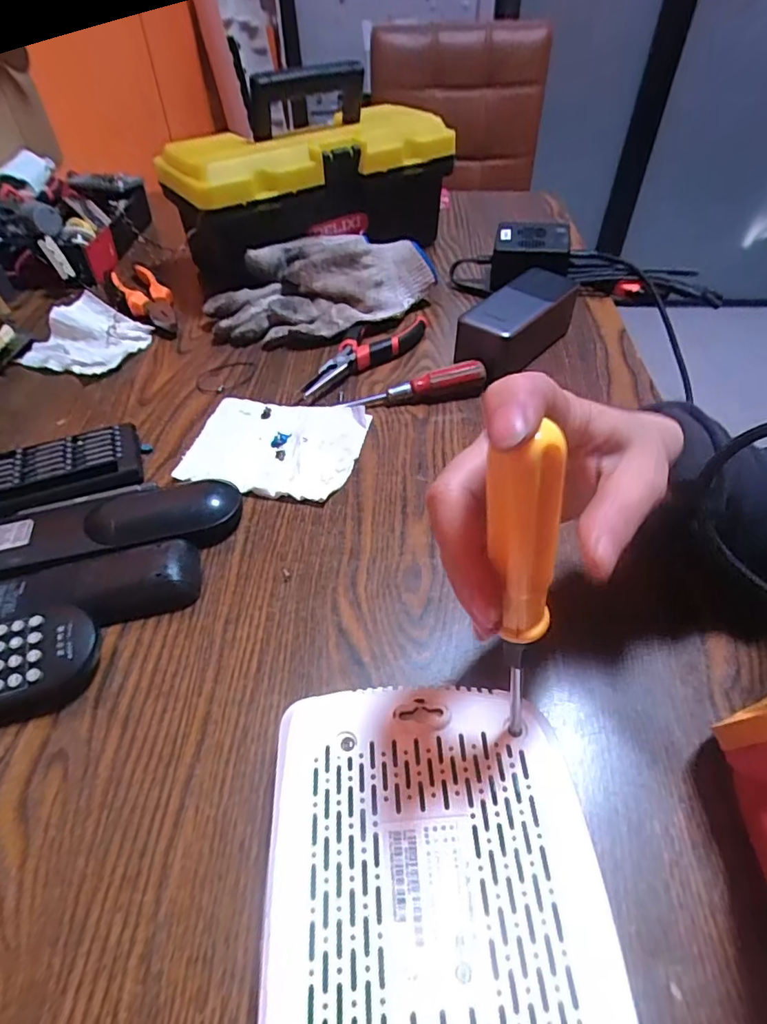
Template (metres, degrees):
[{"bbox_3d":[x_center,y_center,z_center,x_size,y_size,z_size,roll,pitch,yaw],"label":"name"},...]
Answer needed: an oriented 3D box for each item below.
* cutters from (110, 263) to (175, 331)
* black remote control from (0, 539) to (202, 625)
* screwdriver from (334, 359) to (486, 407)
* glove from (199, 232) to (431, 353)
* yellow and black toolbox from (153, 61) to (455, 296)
[{"bbox_3d":[-0.245,-0.224,0.560,0.042,0.021,0.129,-25,53,-20],"label":"cutters"},{"bbox_3d":[-0.183,0.048,0.318,0.145,0.020,0.040,-13,49,-10],"label":"black remote control"},{"bbox_3d":[0.024,-0.104,0.449,0.119,0.025,0.021,-10,49,-8],"label":"screwdriver"},{"bbox_3d":[-0.061,-0.220,0.536,0.212,0.055,0.124,-30,54,-23],"label":"glove"},{"bbox_3d":[-0.069,-0.343,0.574,0.300,0.176,0.126,-25,52,-19],"label":"yellow and black toolbox"}]

